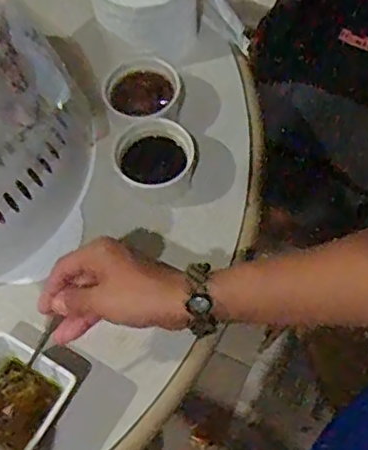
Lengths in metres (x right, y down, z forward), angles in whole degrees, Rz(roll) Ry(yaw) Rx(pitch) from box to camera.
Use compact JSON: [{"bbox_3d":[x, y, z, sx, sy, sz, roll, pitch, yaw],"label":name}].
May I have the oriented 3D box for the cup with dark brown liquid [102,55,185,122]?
[{"bbox_3d":[-0.042,-0.134,0.615,0.071,0.040,0.070,-1,66,2],"label":"cup with dark brown liquid"}]

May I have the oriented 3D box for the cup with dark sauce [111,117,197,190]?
[{"bbox_3d":[-0.029,-0.063,0.587,0.079,0.039,0.072,-1,66,2],"label":"cup with dark sauce"}]

